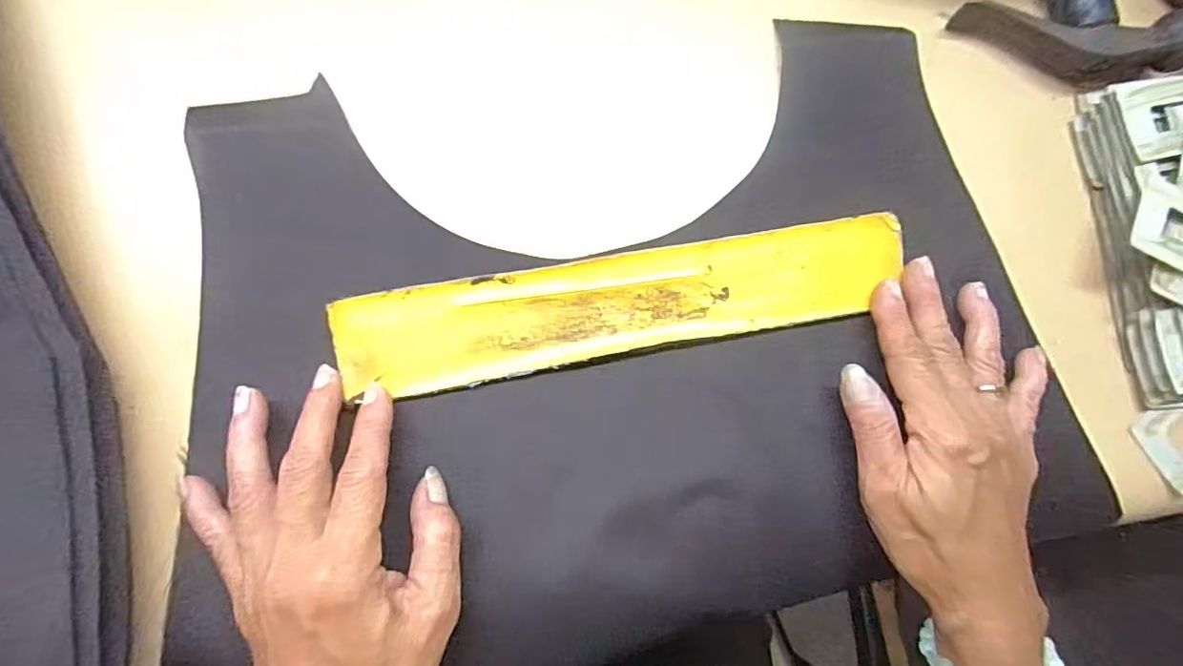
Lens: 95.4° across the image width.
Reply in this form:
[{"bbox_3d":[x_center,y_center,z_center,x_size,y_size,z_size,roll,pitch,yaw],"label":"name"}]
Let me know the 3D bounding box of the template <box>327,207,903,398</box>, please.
[{"bbox_3d":[0.020,-0.014,0.250,0.261,0.006,0.047,-10,85,-7],"label":"template"}]

